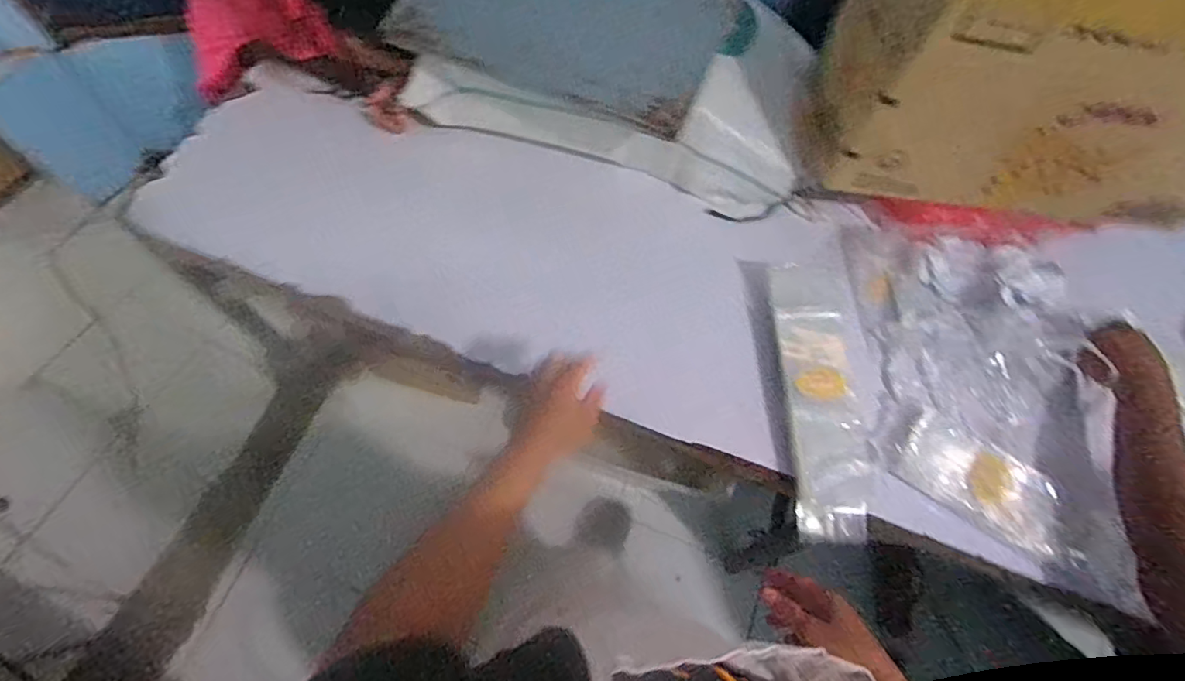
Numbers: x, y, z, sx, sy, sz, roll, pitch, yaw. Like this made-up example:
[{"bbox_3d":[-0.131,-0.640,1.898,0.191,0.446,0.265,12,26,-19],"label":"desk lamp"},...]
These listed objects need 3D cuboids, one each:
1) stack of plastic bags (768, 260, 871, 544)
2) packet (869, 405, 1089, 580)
[{"bbox_3d":[0.312,0.069,0.768,0.099,0.034,0.385,1,67,-1],"label":"stack of plastic bags"},{"bbox_3d":[0.500,0.185,0.712,0.264,0.024,0.104,37,71,13],"label":"packet"}]

